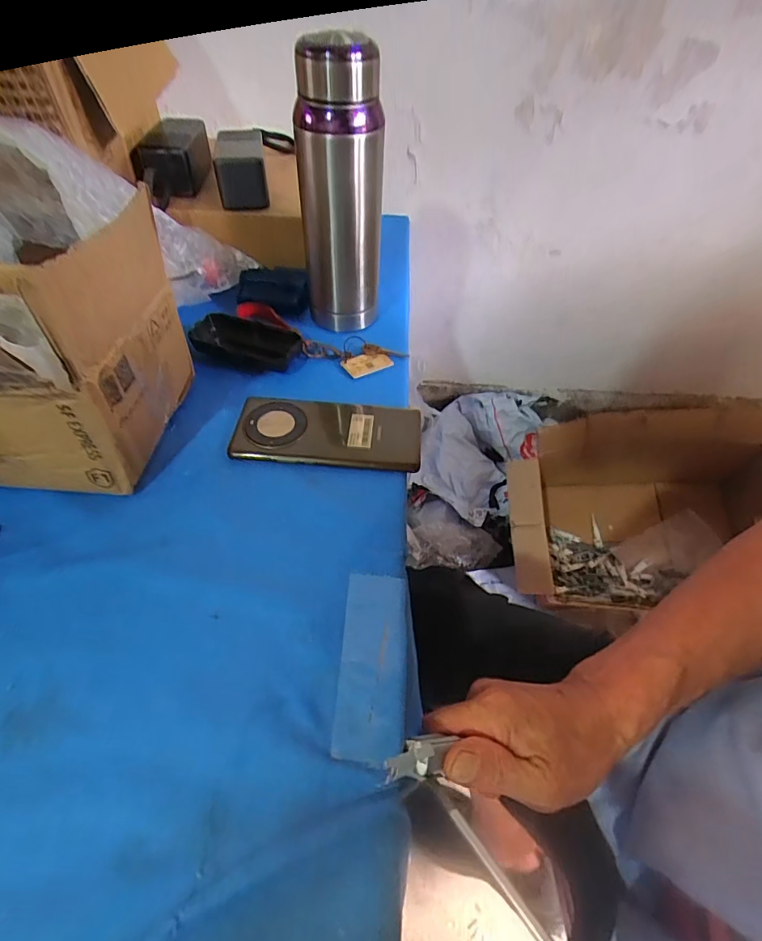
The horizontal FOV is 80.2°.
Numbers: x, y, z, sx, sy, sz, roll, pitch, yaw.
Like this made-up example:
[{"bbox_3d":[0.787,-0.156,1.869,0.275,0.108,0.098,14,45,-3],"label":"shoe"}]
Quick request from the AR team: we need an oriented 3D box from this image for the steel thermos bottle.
[{"bbox_3d":[-0.038,-0.257,0.444,0.081,0.238,0.061,-2,51,-5],"label":"steel thermos bottle"}]

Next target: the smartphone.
[{"bbox_3d":[-0.046,-0.037,0.407,0.161,0.013,0.075,5,50,1],"label":"smartphone"}]

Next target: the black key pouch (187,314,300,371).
[{"bbox_3d":[-0.142,-0.132,0.471,0.111,0.022,0.056,13,51,8],"label":"black key pouch"}]

